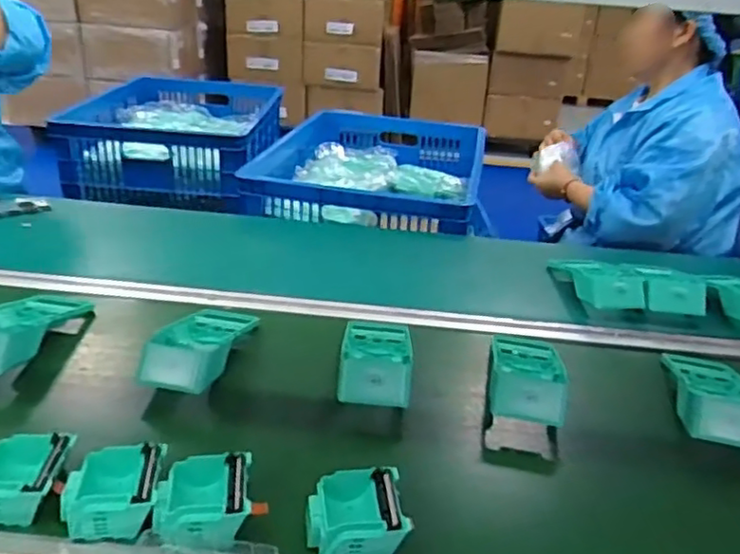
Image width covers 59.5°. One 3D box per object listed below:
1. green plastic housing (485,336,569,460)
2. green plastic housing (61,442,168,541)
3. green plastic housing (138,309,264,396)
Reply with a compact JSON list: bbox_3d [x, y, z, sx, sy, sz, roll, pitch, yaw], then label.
[{"bbox_3d":[0.190,0.122,0.786,0.086,0.065,0.217,9,28,9],"label":"green plastic housing"},{"bbox_3d":[-0.223,0.187,0.564,0.080,0.038,0.079,0,28,-8],"label":"green plastic housing"},{"bbox_3d":[-0.210,0.079,0.783,0.102,0.057,0.183,7,28,7],"label":"green plastic housing"}]

